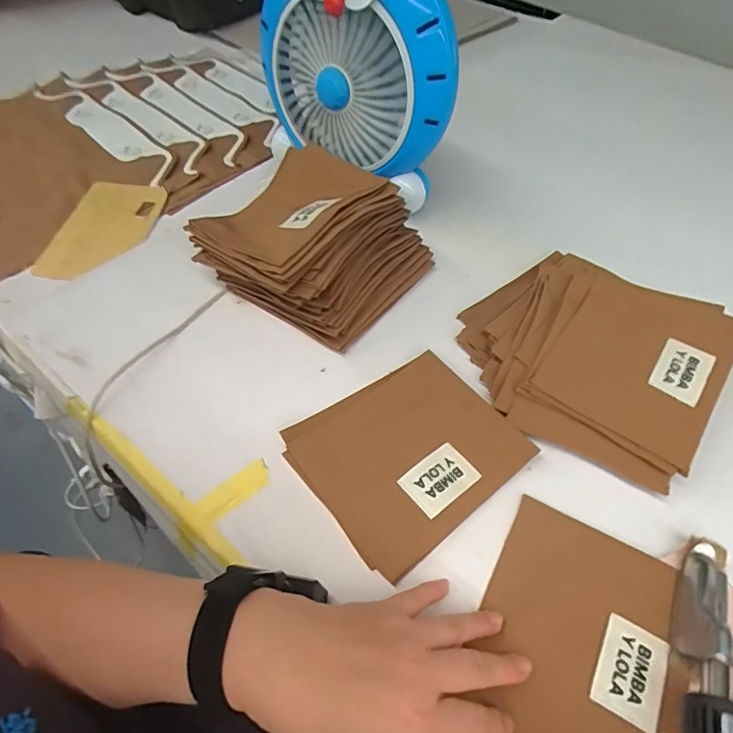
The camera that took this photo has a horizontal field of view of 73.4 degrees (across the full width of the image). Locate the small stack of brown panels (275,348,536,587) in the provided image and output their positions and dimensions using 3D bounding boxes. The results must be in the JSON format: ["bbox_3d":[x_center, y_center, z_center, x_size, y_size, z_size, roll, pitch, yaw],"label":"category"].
[{"bbox_3d":[0.035,0.068,0.420,0.168,0.011,0.149,-32,62,-24],"label":"small stack of brown panels"}]

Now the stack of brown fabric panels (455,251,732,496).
[{"bbox_3d":[0.215,-0.025,0.476,0.229,0.049,0.229,30,58,18],"label":"stack of brown fabric panels"}]

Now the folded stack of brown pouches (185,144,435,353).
[{"bbox_3d":[-0.056,-0.135,0.523,0.196,0.086,0.179,30,58,17],"label":"folded stack of brown pouches"}]

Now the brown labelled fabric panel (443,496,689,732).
[{"bbox_3d":[0.147,0.190,0.339,0.130,0.010,0.167,24,56,14],"label":"brown labelled fabric panel"}]

